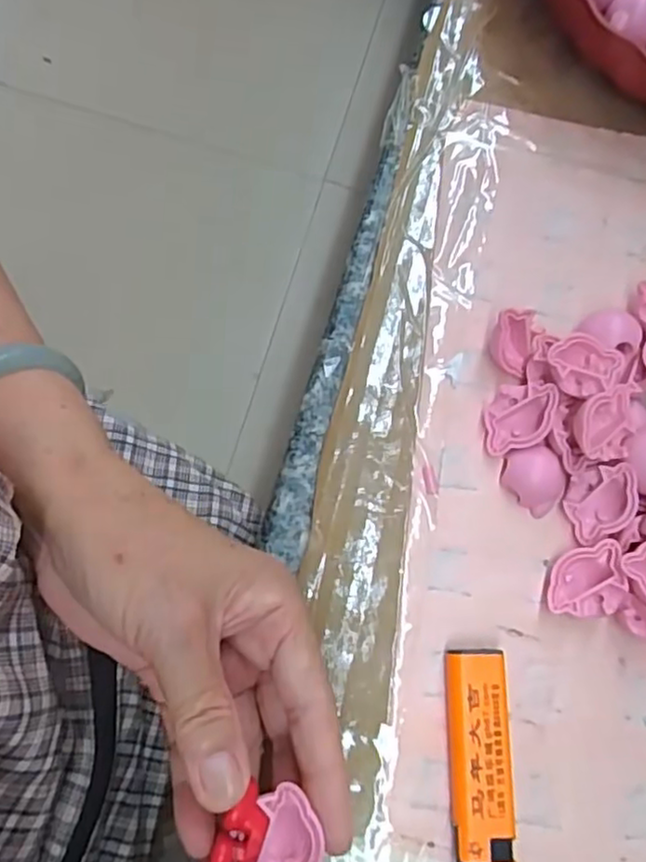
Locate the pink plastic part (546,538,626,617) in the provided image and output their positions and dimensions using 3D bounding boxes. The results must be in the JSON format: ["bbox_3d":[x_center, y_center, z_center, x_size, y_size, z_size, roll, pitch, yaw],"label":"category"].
[{"bbox_3d":[0.112,0.064,0.280,0.031,0.010,0.030,-9,62,17],"label":"pink plastic part"}]

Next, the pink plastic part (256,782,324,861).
[{"bbox_3d":[-0.012,0.132,0.208,0.022,0.010,0.035,15,75,4],"label":"pink plastic part"}]

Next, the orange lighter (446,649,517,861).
[{"bbox_3d":[0.062,0.130,0.263,0.024,0.013,0.080,2,76,-3],"label":"orange lighter"}]

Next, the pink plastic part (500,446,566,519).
[{"bbox_3d":[0.095,0.022,0.293,0.025,0.009,0.029,-34,77,-9],"label":"pink plastic part"}]

